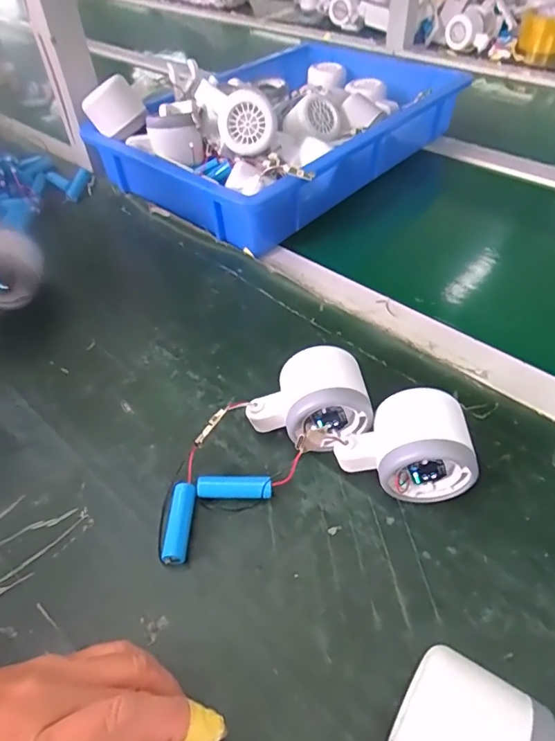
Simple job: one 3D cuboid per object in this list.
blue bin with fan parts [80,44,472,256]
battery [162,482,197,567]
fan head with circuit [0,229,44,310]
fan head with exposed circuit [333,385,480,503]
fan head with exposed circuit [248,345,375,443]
[{"bbox_3d":[0.017,-0.319,0.621,0.282,0.132,0.430,32,57,28],"label":"blue bin with fan parts"},{"bbox_3d":[-0.062,0.096,0.312,0.014,0.017,0.049,0,48,3],"label":"battery"},{"bbox_3d":[-0.253,-0.095,0.462,0.062,0.056,0.039,-14,48,-10],"label":"fan head with circuit"},{"bbox_3d":[0.081,0.048,0.318,0.081,0.054,0.055,-3,48,1],"label":"fan head with exposed circuit"},{"bbox_3d":[0.021,0.023,0.345,0.082,0.056,0.058,-8,48,-4],"label":"fan head with exposed circuit"}]

